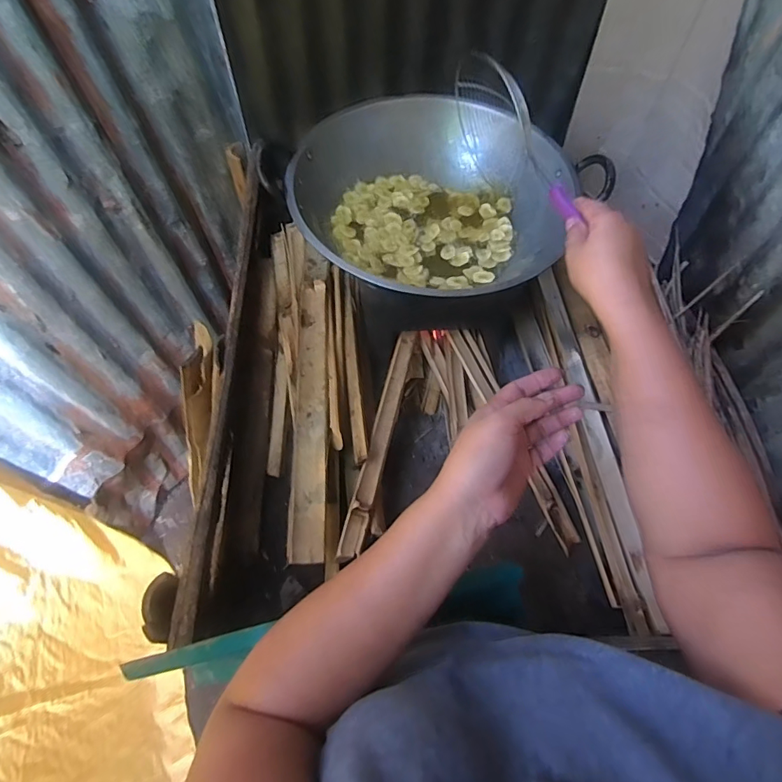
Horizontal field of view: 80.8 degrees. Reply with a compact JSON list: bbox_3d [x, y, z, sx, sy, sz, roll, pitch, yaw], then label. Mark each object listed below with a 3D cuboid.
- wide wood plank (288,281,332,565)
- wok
[{"bbox_3d":[-0.121,0.022,0.702,0.052,0.016,0.451,-3,62,-1],"label":"wide wood plank"},{"bbox_3d":[0.055,-0.270,0.674,0.368,0.106,0.376,0,62,1],"label":"wok"}]

